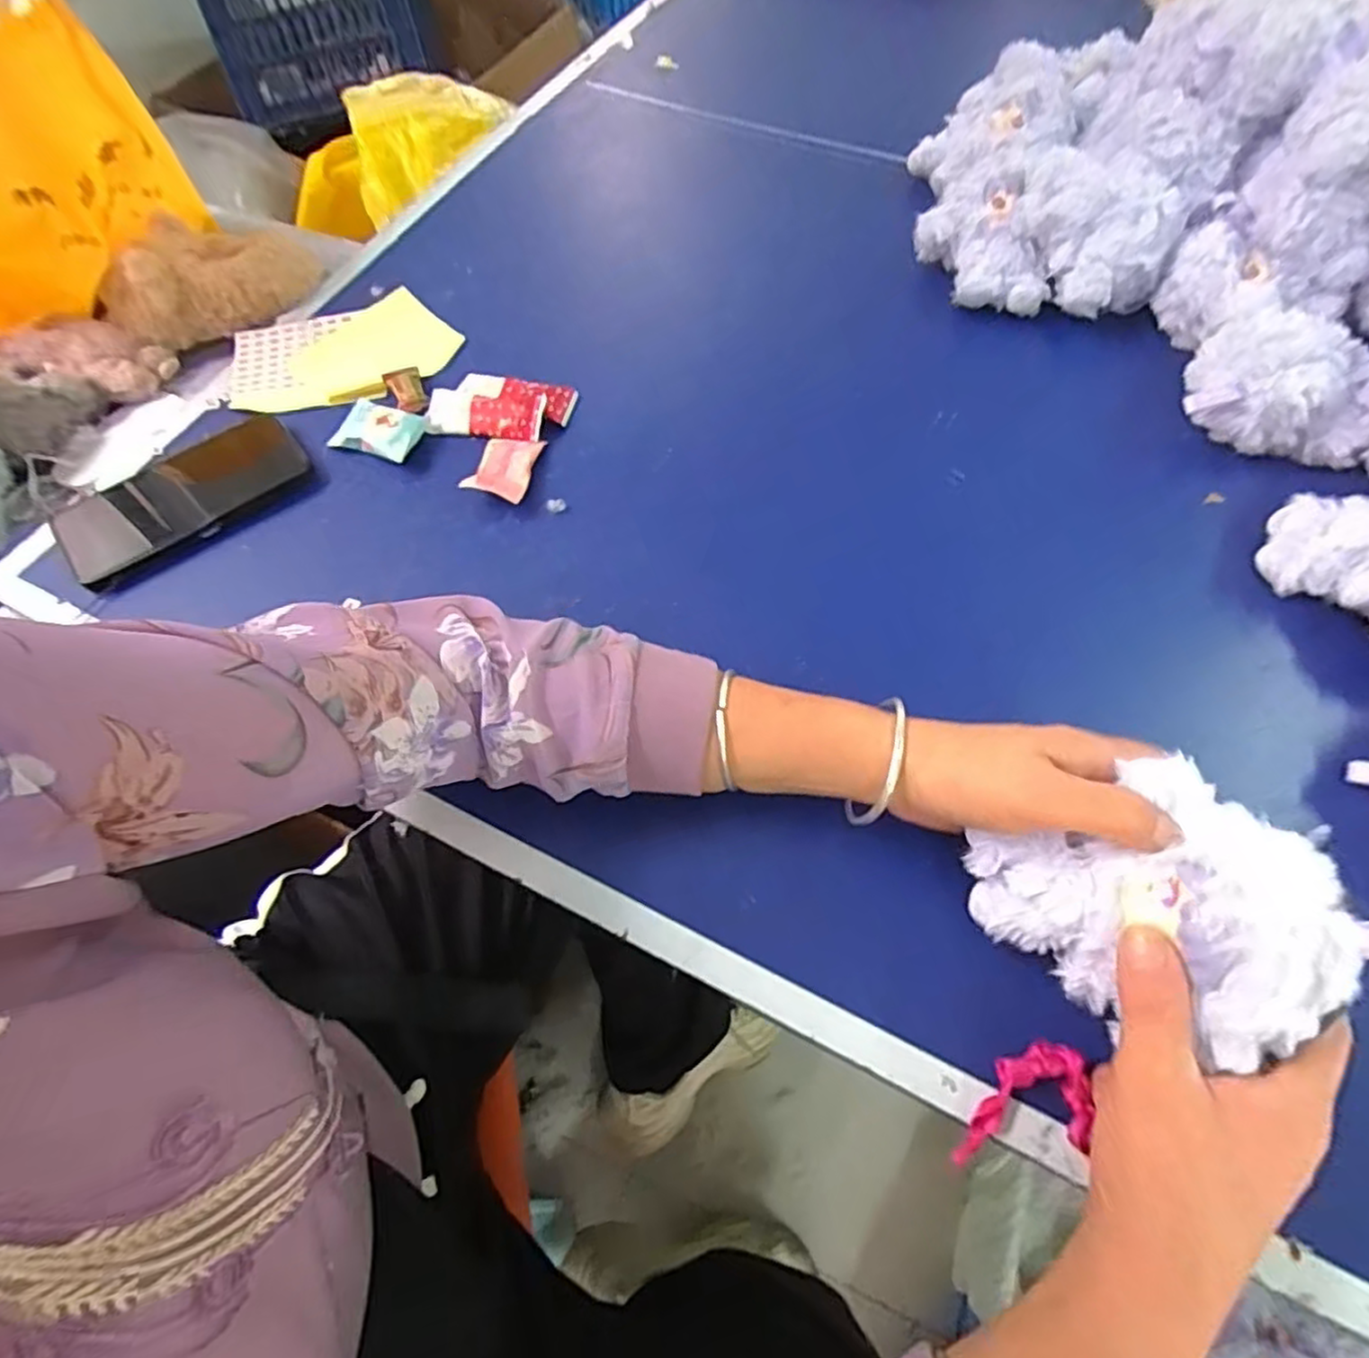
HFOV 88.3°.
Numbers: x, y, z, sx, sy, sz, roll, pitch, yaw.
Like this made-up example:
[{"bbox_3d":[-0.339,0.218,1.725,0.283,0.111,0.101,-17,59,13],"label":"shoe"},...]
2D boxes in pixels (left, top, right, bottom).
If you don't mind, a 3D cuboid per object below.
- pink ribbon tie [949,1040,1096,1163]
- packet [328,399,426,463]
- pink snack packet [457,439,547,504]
[{"bbox_3d":[0.152,0.193,0.324,0.066,0.016,0.042,-6,62,-1],"label":"pink ribbon tie"},{"bbox_3d":[-0.228,-0.187,0.525,0.059,0.015,0.042,18,65,11],"label":"packet"},{"bbox_3d":[-0.129,-0.157,0.509,0.041,0.019,0.064,11,63,8],"label":"pink snack packet"}]

